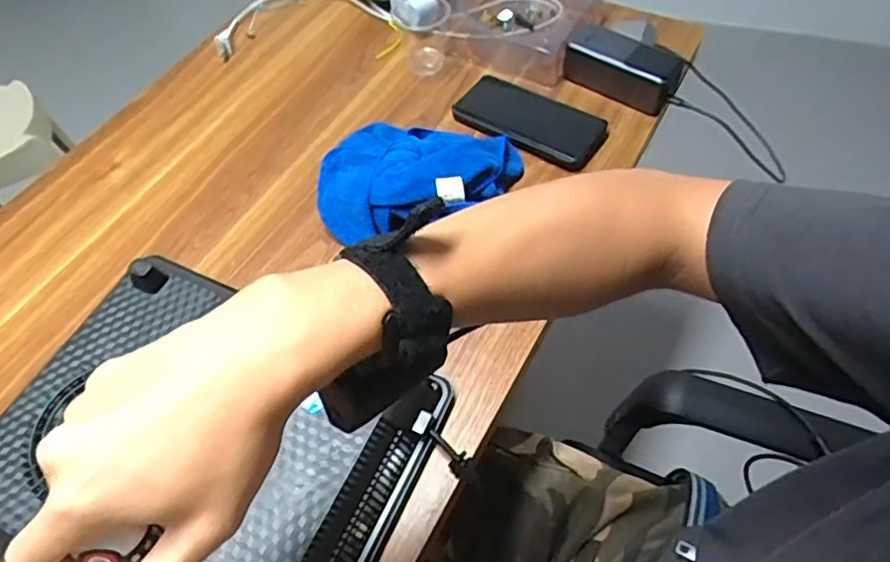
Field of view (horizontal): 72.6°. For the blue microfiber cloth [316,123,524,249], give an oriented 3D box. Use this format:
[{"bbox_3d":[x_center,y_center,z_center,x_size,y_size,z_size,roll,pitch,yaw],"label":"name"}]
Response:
[{"bbox_3d":[-0.030,-0.110,0.628,0.190,0.068,0.153,11,58,12],"label":"blue microfiber cloth"}]

